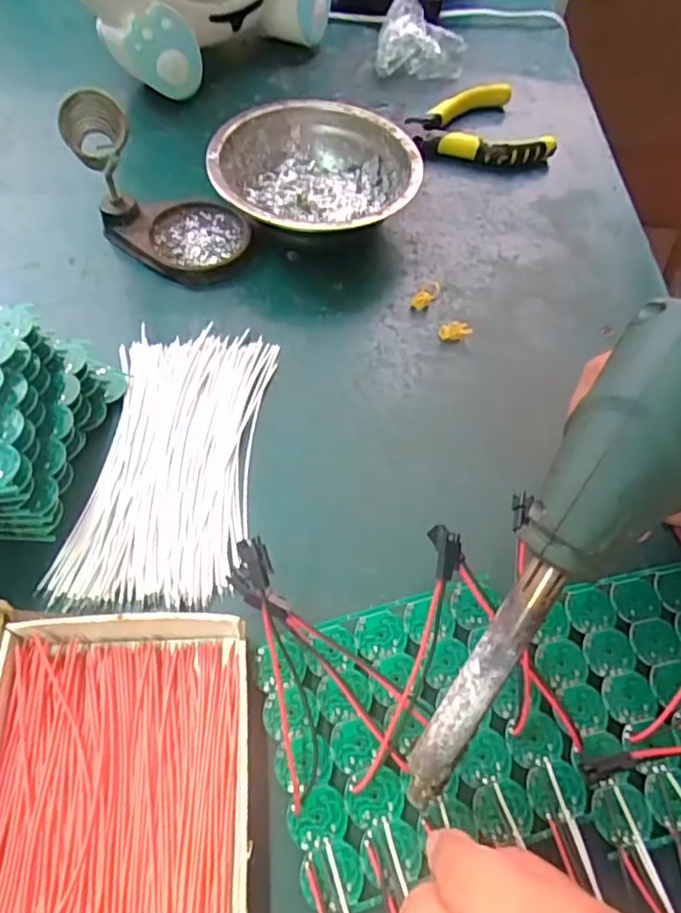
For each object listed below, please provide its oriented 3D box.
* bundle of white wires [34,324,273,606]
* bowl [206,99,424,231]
[{"bbox_3d":[-0.082,-0.004,0.299,0.078,0.006,0.156,6,58,-1],"label":"bundle of white wires"},{"bbox_3d":[-0.016,-0.171,0.388,0.121,0.045,0.121,2,58,-3],"label":"bowl"}]

